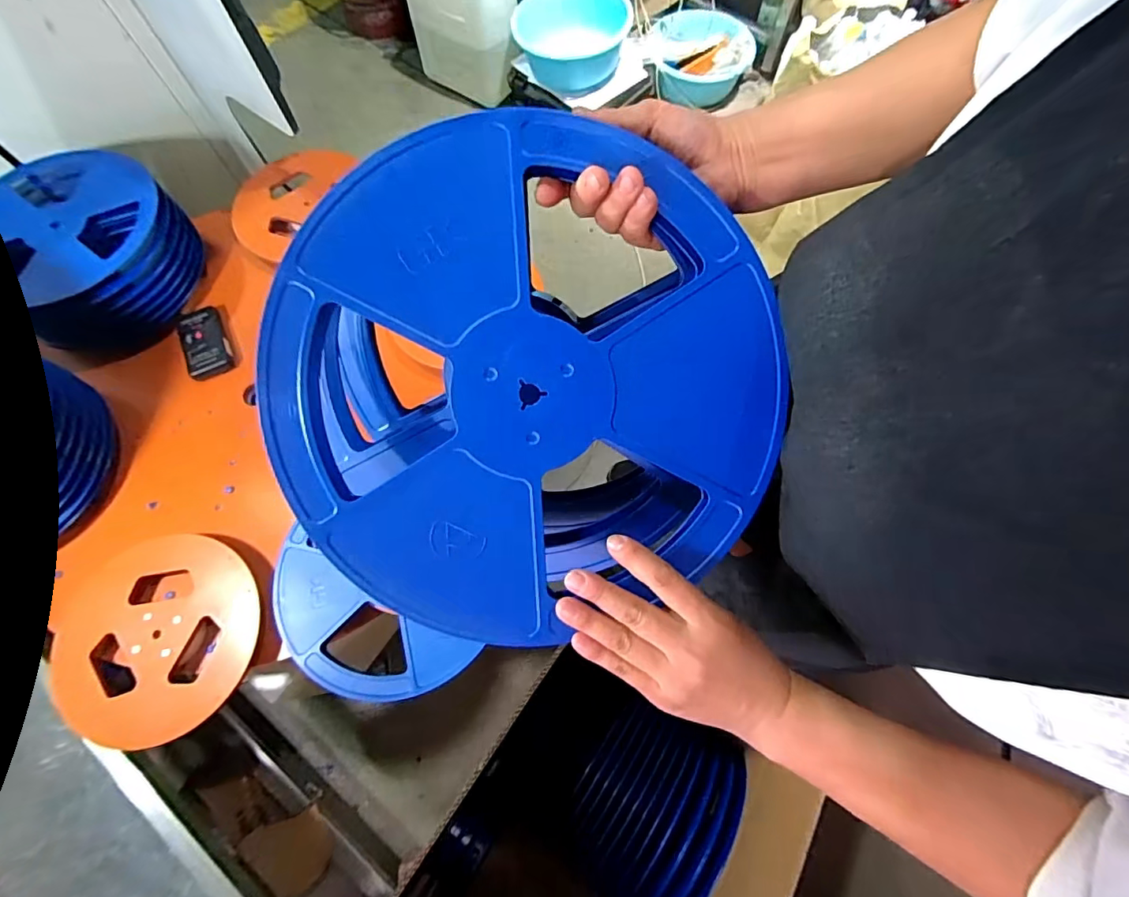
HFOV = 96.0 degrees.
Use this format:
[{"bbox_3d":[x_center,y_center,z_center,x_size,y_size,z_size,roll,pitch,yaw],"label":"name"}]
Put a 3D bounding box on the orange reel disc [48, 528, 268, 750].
[{"bbox_3d":[-0.574,0.259,0.714,0.270,0.022,0.269,1,69,0],"label":"orange reel disc"}]

